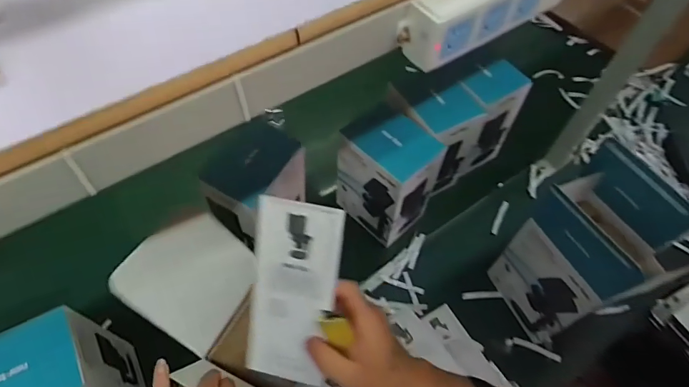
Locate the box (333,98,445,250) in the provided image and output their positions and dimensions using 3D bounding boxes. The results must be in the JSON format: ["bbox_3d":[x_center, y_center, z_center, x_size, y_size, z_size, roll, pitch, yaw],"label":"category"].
[{"bbox_3d":[0.082,-0.036,0.810,0.122,0.221,0.150,-39,67,-22],"label":"box"}]

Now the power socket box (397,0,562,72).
[{"bbox_3d":[0.125,-0.158,0.355,0.168,0.052,0.032,-30,64,-18],"label":"power socket box"}]

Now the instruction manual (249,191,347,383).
[{"bbox_3d":[-0.049,0.091,0.400,0.078,0.172,0.009,11,14,5],"label":"instruction manual"}]

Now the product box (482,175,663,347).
[{"bbox_3d":[0.346,0.094,0.661,0.150,0.338,0.162,-27,63,-17],"label":"product box"}]

